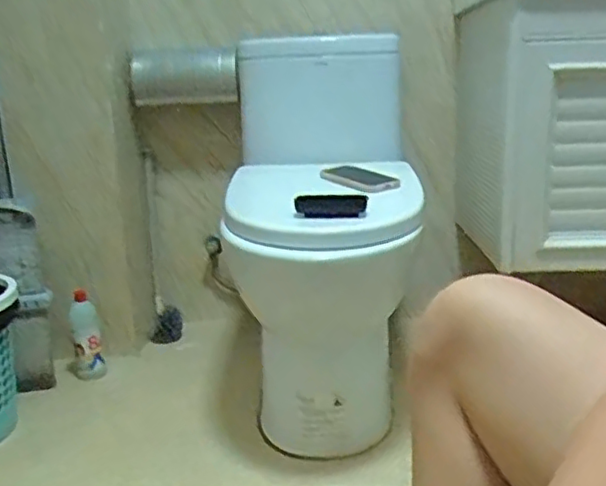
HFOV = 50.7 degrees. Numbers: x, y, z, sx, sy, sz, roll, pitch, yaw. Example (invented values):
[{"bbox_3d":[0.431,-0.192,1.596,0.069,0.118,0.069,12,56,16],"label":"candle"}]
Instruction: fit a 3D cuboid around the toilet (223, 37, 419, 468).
[{"bbox_3d":[0.040,-0.052,1.328,0.363,0.708,0.773,1,16,3],"label":"toilet"}]

